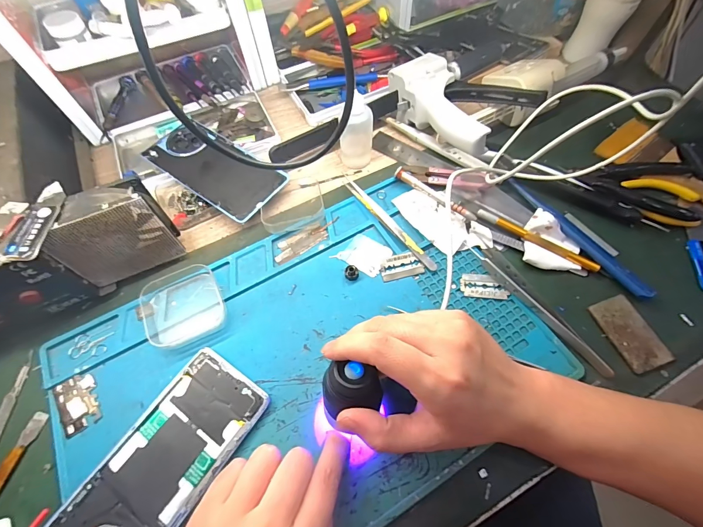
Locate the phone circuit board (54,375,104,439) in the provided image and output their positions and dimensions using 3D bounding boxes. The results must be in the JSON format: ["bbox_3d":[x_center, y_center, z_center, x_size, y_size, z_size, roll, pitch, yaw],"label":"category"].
[{"bbox_3d":[-0.215,0.109,0.264,0.027,0.004,0.045,-32,67,-14],"label":"phone circuit board"}]

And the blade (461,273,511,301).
[{"bbox_3d":[0.120,0.020,0.302,0.040,0.004,0.023,2,65,6],"label":"blade"}]

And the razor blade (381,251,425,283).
[{"bbox_3d":[0.046,0.003,0.313,0.039,0.004,0.023,-13,75,-5],"label":"razor blade"}]

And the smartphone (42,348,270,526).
[{"bbox_3d":[-0.137,0.146,0.239,0.073,0.011,0.163,32,68,16],"label":"smartphone"}]

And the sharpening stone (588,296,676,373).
[{"bbox_3d":[0.231,0.057,0.278,0.036,0.004,0.059,-18,64,-8],"label":"sharpening stone"}]

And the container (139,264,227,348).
[{"bbox_3d":[-0.147,0.033,0.293,0.062,0.016,0.069,-25,66,-11],"label":"container"}]

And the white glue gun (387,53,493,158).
[{"bbox_3d":[0.100,-0.162,0.360,0.060,0.062,0.149,-24,65,-11],"label":"white glue gun"}]

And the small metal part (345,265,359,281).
[{"bbox_3d":[0.000,0.008,0.306,0.013,0.010,0.011,0,63,1],"label":"small metal part"}]

